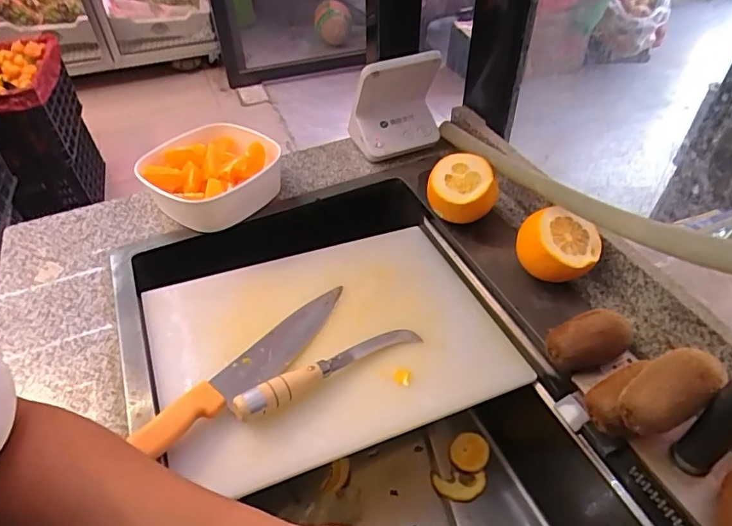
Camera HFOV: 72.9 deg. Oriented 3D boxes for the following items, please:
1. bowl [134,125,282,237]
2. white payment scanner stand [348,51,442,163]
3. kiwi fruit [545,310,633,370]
[{"bbox_3d":[-0.205,-0.116,0.665,0.165,0.080,0.152,-1,45,1],"label":"bowl"},{"bbox_3d":[0.041,-0.216,0.697,0.120,0.147,0.056,-10,45,-8],"label":"white payment scanner stand"},{"bbox_3d":[0.203,0.075,0.460,0.070,0.049,0.045,-17,47,-15],"label":"kiwi fruit"}]

